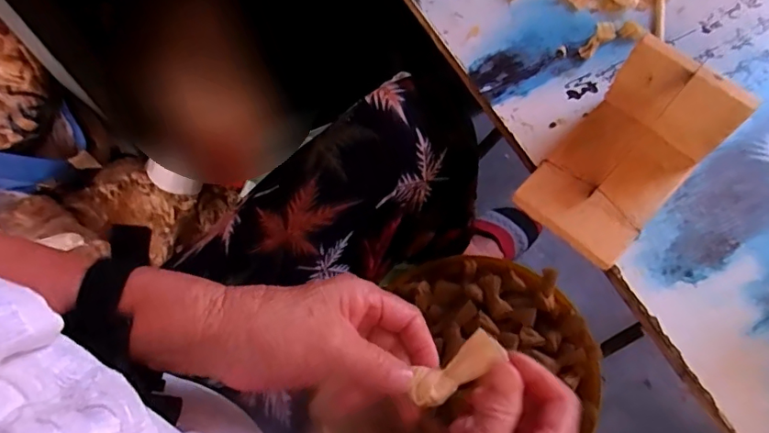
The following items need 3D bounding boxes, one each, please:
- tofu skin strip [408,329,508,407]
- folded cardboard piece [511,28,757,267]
[{"bbox_3d":[0.042,0.091,0.310,0.058,0.007,0.021,-36,71,-4],"label":"tofu skin strip"},{"bbox_3d":[0.146,-0.036,0.318,0.072,0.065,0.111,41,75,17],"label":"folded cardboard piece"}]

